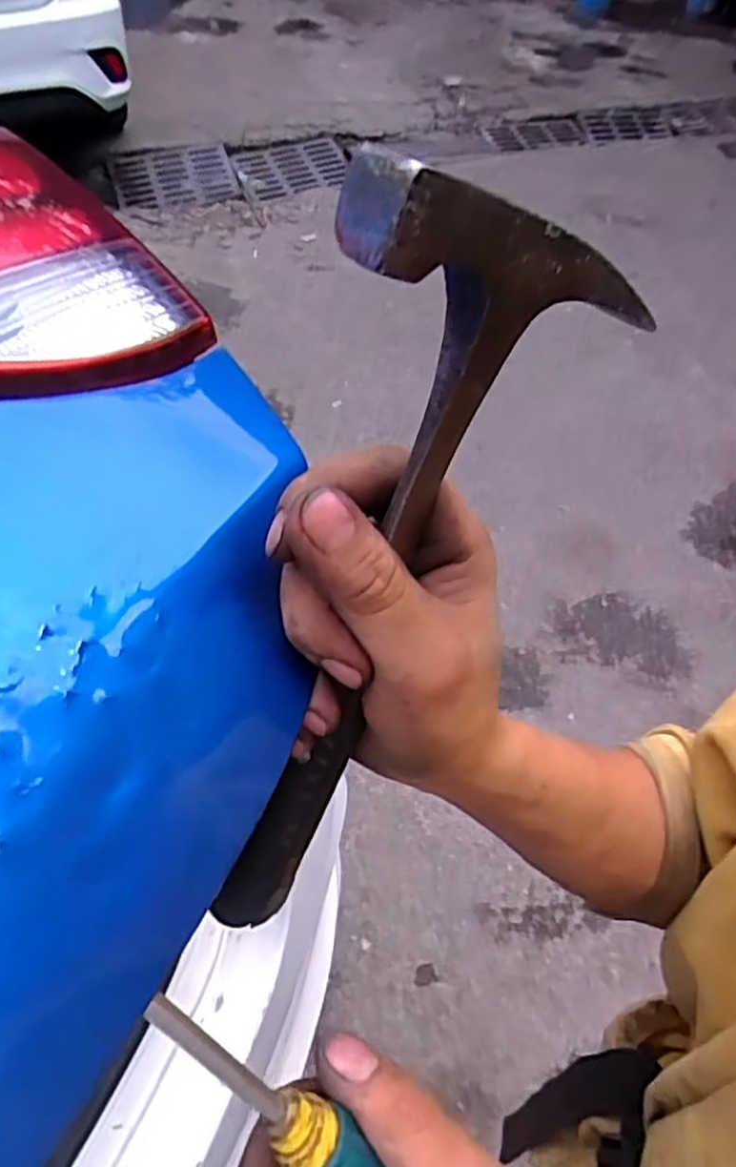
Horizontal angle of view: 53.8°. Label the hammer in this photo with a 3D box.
[{"bbox_3d":[0.005,0.015,0.245,0.108,0.266,0.020,-15,45,-43],"label":"hammer"}]

